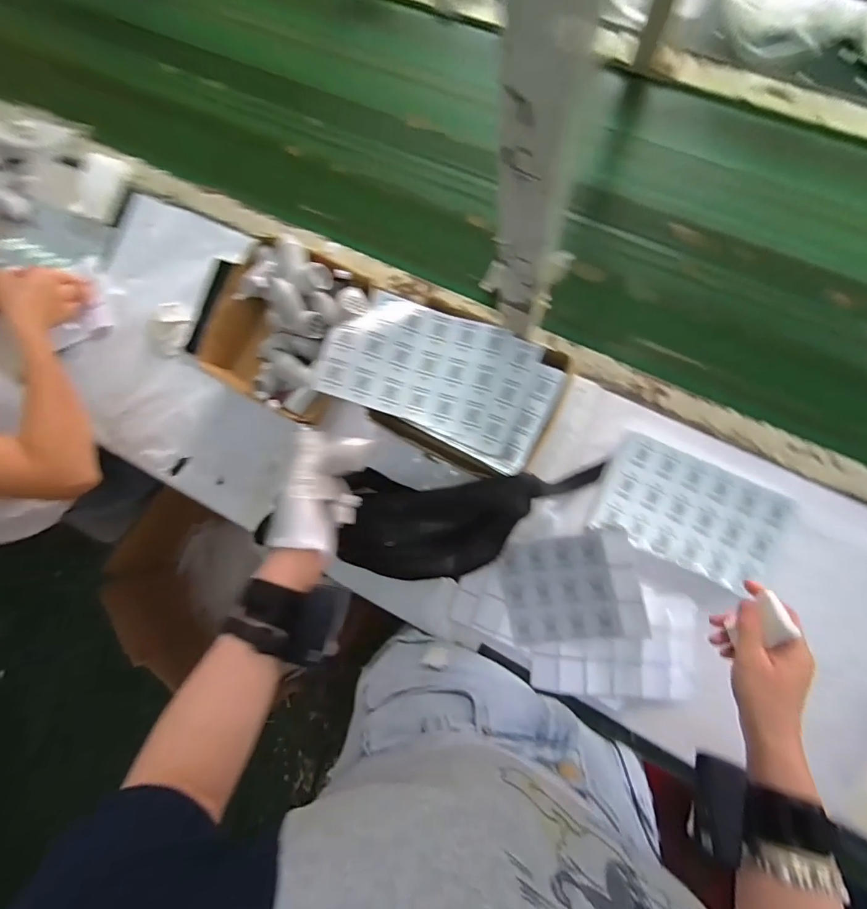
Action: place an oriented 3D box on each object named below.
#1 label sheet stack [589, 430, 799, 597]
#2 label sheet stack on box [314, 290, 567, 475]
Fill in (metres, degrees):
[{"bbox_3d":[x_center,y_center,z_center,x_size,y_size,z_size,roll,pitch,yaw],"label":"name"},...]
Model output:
[{"bbox_3d":[0.327,0.072,0.560,0.220,0.026,0.133,24,89,10],"label":"label sheet stack"},{"bbox_3d":[0.013,-0.092,0.517,0.258,0.066,0.147,24,91,9],"label":"label sheet stack on box"}]

